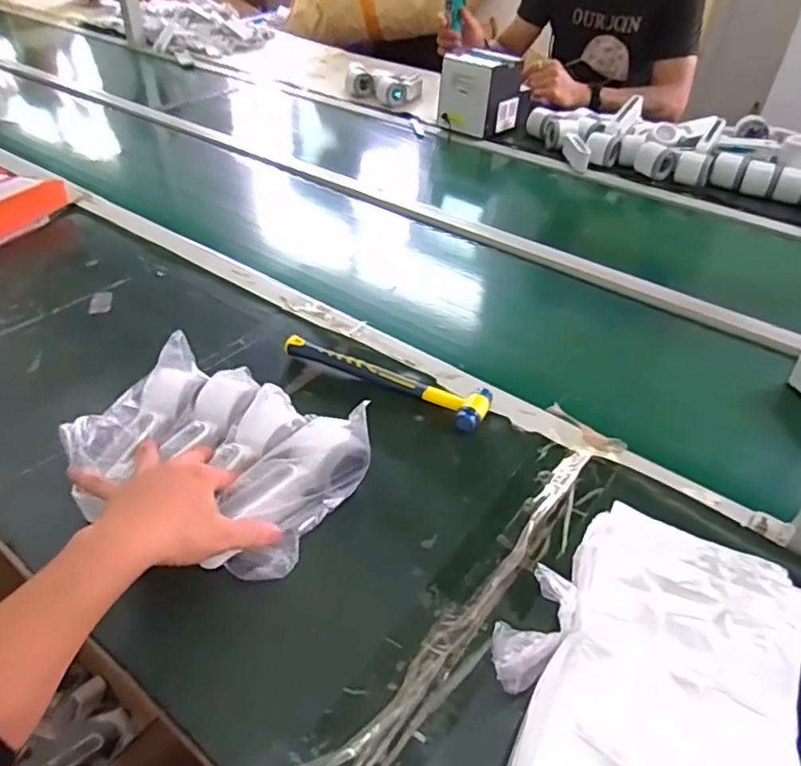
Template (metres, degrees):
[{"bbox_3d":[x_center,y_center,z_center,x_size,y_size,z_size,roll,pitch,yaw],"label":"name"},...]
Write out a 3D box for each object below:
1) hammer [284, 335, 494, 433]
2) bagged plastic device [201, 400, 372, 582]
[{"bbox_3d":[-0.015,-0.011,0.688,0.242,0.025,0.056,22,45,23],"label":"hammer"},{"bbox_3d":[-0.098,0.088,0.526,0.073,0.086,0.154,24,46,24],"label":"bagged plastic device"}]

